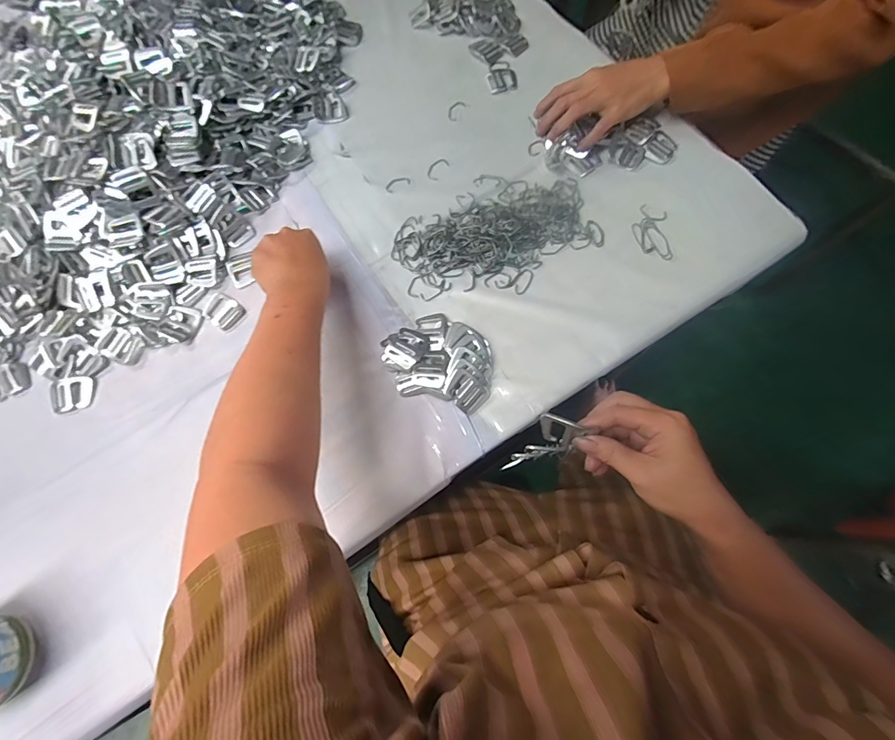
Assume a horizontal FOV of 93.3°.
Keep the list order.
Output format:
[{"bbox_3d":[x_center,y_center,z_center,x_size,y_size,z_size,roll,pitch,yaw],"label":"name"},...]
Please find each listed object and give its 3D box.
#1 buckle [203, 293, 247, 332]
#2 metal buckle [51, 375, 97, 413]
[{"bbox_3d":[-0.267,-0.071,0.501,0.049,0.004,0.036,43,78,13],"label":"buckle"},{"bbox_3d":[-0.419,0.027,0.472,0.046,0.008,0.039,-11,72,-2],"label":"metal buckle"}]

